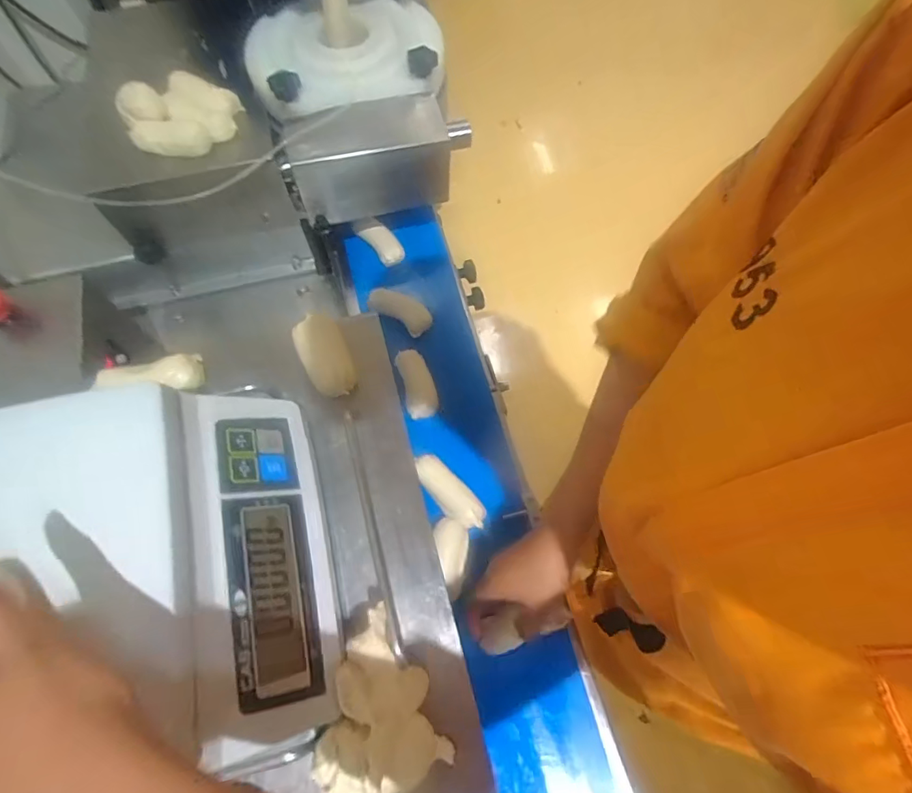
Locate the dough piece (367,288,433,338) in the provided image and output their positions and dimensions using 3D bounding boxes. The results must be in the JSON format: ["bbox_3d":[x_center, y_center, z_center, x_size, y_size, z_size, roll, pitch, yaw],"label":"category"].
[{"bbox_3d":[-0.080,-0.122,0.692,0.093,0.025,0.040,28,70,-3],"label":"dough piece"}]

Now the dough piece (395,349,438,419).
[{"bbox_3d":[-0.053,-0.020,0.659,0.042,0.027,0.104,-15,69,-6],"label":"dough piece"}]

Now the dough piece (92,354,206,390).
[{"bbox_3d":[-0.272,-0.018,0.436,0.081,0.023,0.030,-13,68,-5],"label":"dough piece"}]

